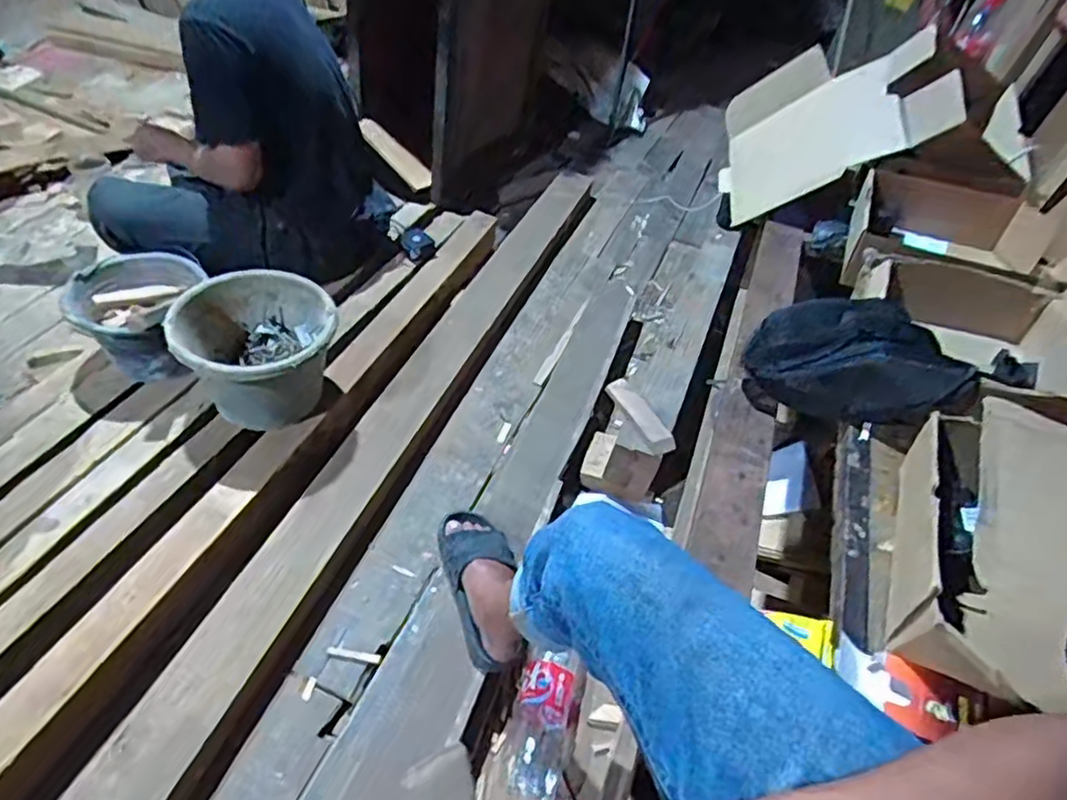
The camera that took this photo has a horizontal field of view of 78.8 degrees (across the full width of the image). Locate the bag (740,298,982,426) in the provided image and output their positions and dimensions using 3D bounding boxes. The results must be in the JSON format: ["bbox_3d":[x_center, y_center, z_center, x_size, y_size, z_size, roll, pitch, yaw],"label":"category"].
[{"bbox_3d":[0.433,-0.050,0.898,0.258,0.147,0.126,23,48,15],"label":"bag"}]

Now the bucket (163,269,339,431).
[{"bbox_3d":[-0.508,-0.082,1.229,0.272,0.201,0.251,-5,47,-11],"label":"bucket"}]

